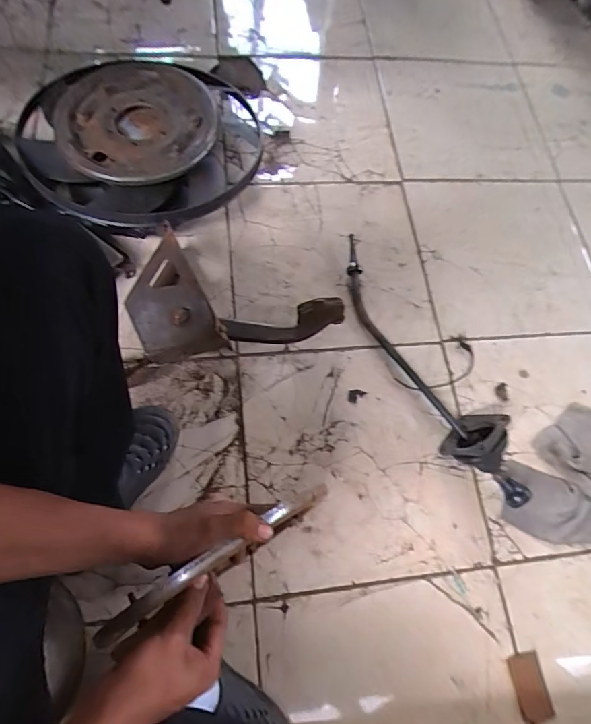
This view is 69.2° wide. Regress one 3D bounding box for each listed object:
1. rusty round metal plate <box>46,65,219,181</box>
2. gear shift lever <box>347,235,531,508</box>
[{"bbox_3d":[-0.297,-0.452,0.795,0.288,0.040,0.300,2,68,-5],"label":"rusty round metal plate"},{"bbox_3d":[0.236,-0.002,0.783,0.107,0.093,0.584,-27,76,-13],"label":"gear shift lever"}]

